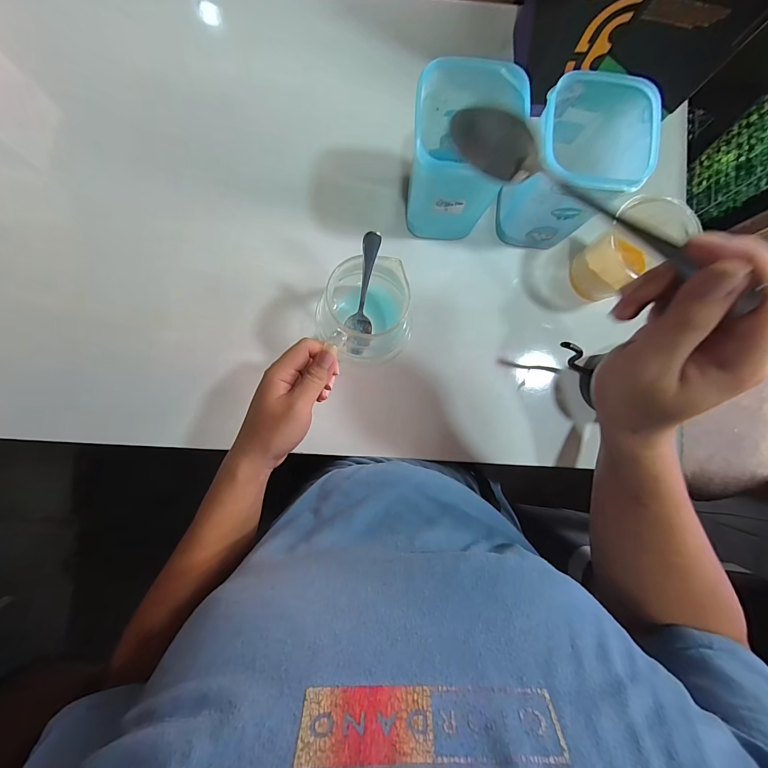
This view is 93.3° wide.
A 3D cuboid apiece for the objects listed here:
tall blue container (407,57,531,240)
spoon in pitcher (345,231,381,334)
[{"bbox_3d":[0.076,-0.228,0.385,0.097,0.149,0.104,2,87,-3],"label":"tall blue container"},{"bbox_3d":[-0.019,-0.094,0.358,0.027,0.115,0.013,13,50,-2],"label":"spoon in pitcher"}]

